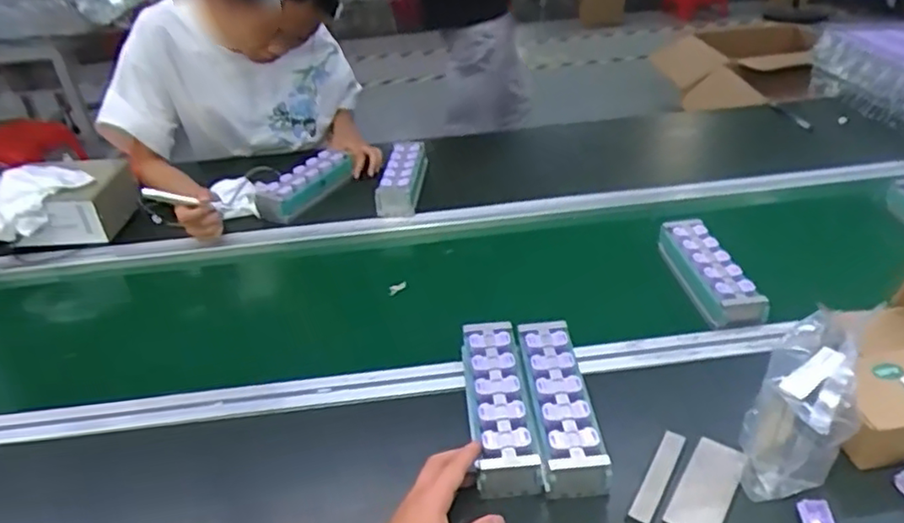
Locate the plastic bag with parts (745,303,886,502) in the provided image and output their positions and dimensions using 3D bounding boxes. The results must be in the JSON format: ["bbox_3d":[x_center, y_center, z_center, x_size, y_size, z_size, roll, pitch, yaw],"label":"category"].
[{"bbox_3d":[0.306,0.127,0.567,0.078,0.131,0.109,17,39,28],"label":"plastic bag with parts"}]

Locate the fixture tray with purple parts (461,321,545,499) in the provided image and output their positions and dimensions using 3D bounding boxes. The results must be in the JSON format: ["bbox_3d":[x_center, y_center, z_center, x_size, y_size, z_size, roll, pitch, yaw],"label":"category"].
[{"bbox_3d":[0.045,0.136,0.639,0.059,0.040,0.182,-6,41,-2],"label":"fixture tray with purple parts"}]

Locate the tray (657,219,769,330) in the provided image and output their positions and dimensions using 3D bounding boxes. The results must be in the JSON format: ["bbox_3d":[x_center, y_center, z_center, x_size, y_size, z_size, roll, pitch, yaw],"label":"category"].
[{"bbox_3d":[0.327,0.009,0.833,0.069,0.039,0.190,-8,34,-5],"label":"tray"}]

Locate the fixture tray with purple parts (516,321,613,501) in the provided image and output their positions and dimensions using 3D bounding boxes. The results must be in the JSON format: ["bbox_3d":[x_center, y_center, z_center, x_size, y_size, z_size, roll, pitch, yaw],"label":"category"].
[{"bbox_3d":[0.107,0.144,0.650,0.060,0.061,0.185,-4,34,0],"label":"fixture tray with purple parts"}]

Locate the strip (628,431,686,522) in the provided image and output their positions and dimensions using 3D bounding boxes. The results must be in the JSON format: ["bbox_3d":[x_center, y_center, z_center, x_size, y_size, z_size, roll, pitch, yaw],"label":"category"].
[{"bbox_3d":[0.189,0.197,0.592,0.020,0.004,0.100,24,47,25],"label":"strip"}]

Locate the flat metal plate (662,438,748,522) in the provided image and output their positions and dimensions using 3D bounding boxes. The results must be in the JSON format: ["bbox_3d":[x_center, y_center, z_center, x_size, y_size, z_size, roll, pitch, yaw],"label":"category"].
[{"bbox_3d":[0.229,0.203,0.578,0.044,0.010,0.097,15,43,35],"label":"flat metal plate"}]

